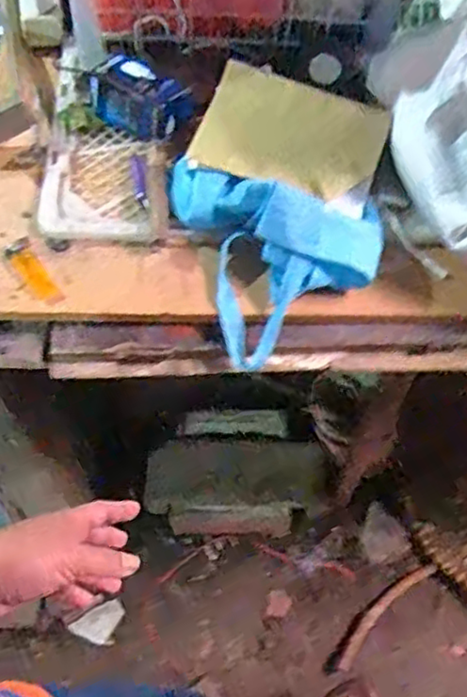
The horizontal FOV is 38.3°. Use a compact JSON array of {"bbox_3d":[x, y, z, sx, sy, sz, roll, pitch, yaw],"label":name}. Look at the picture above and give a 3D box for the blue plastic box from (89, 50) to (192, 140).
[{"bbox_3d":[-0.114,-0.303,0.820,0.125,0.047,0.079,34,66,19],"label":"blue plastic box"}]

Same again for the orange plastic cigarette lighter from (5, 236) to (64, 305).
[{"bbox_3d":[-0.217,-0.082,0.728,0.028,0.012,0.087,-30,63,-16],"label":"orange plastic cigarette lighter"}]

